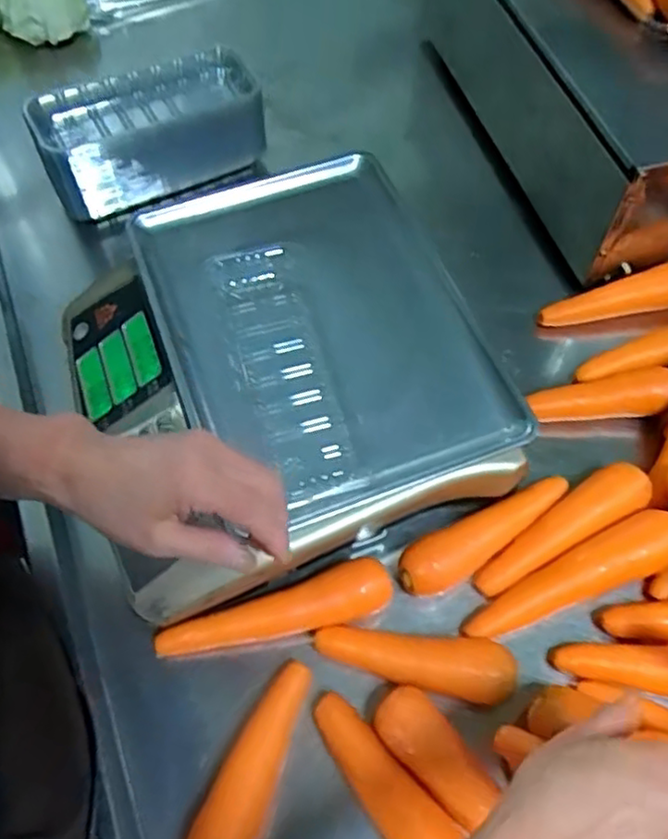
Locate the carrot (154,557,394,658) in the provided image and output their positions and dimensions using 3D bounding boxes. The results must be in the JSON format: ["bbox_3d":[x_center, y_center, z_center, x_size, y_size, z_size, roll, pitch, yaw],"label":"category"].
[{"bbox_3d":[-0.044,0.154,0.536,0.183,0.033,0.040,-17,62,-9],"label":"carrot"}]

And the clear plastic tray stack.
[{"bbox_3d":[-0.196,-0.311,0.751,0.229,0.096,0.112,-17,62,-9],"label":"clear plastic tray stack"}]

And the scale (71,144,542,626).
[{"bbox_3d":[-0.053,-0.041,0.595,0.328,0.117,0.326,-19,62,-10],"label":"scale"}]

